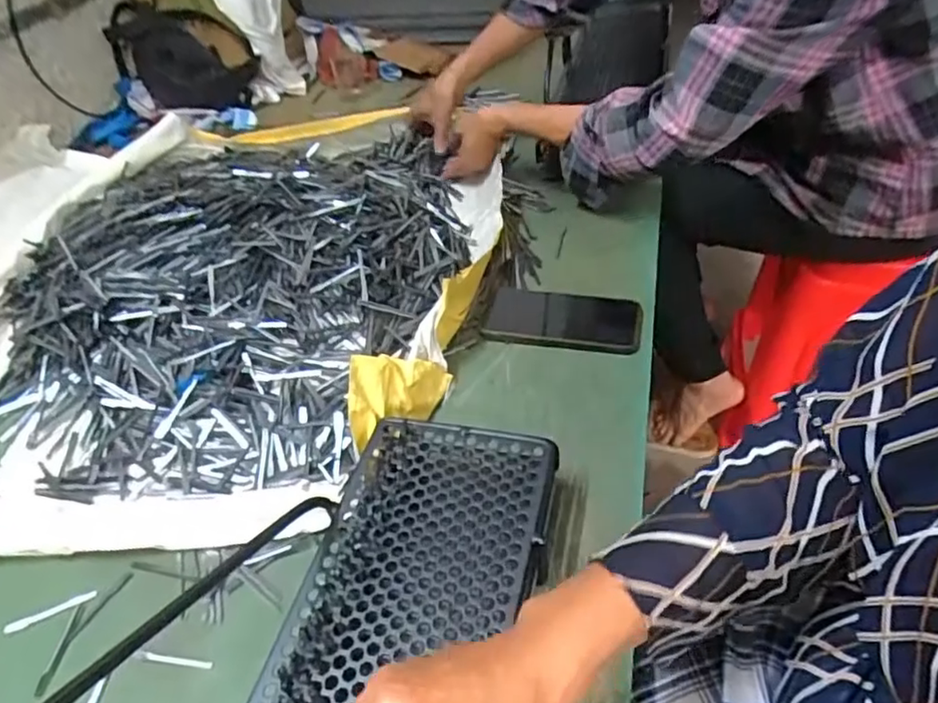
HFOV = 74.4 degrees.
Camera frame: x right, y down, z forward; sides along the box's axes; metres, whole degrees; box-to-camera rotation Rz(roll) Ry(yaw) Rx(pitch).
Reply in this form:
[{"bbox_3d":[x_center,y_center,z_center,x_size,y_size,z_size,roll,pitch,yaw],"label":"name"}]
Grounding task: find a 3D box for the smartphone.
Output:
[{"bbox_3d":[0.099,-0.034,0.660,0.162,0.008,0.084,5,45,15],"label":"smartphone"}]

